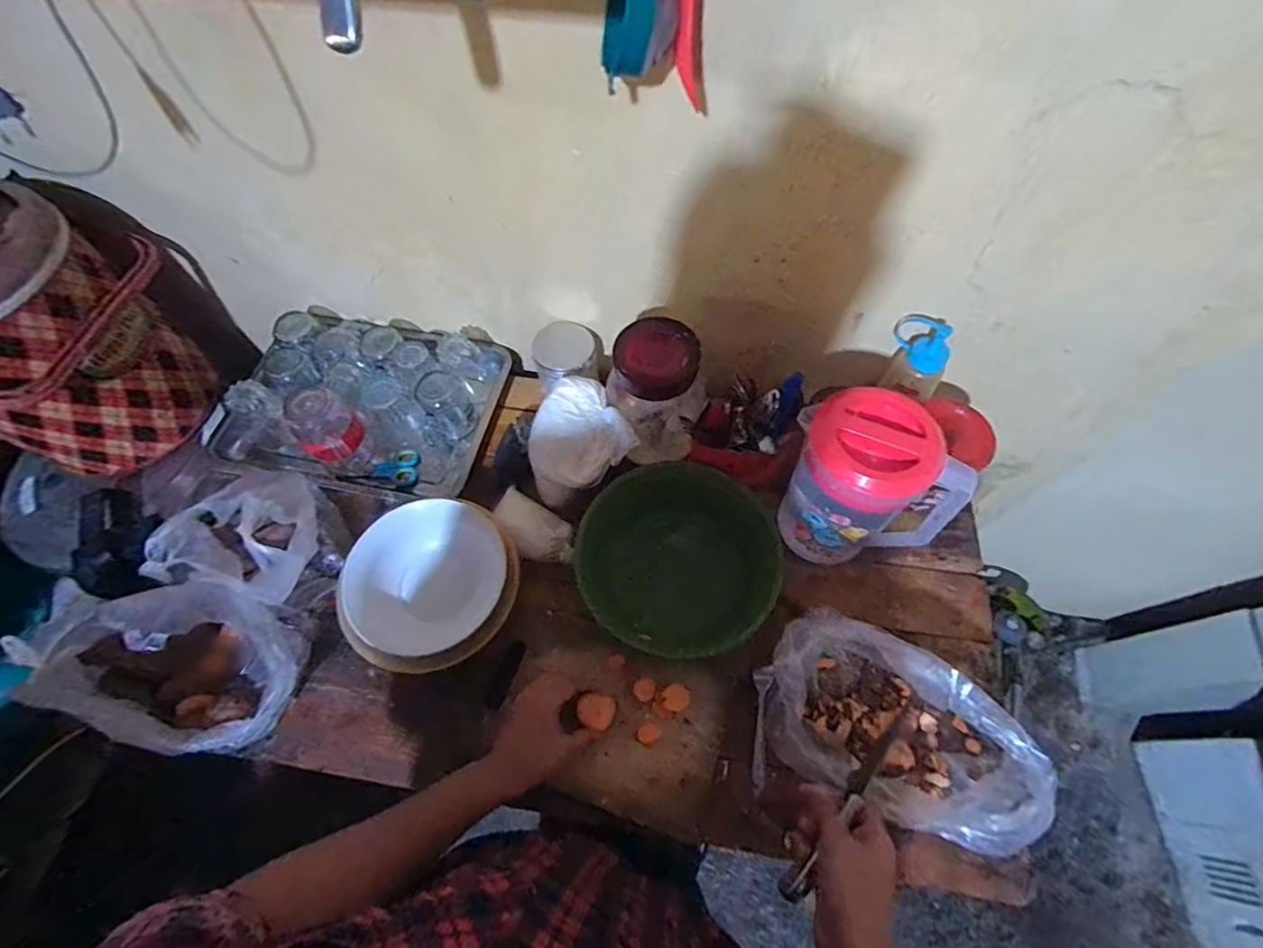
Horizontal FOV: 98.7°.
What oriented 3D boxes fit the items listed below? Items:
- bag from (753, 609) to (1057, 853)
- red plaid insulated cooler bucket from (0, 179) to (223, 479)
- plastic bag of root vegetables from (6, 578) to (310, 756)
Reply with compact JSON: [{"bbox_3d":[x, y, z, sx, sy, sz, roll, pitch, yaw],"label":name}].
[{"bbox_3d":[0.264,0.272,0.572,0.255,0.113,0.176,30,66,15],"label":"bag"},{"bbox_3d":[-0.834,-0.192,0.760,0.259,0.329,0.271,0,62,0],"label":"red plaid insulated cooler bucket"},{"bbox_3d":[-0.495,0.209,0.595,0.233,0.137,0.164,4,62,2],"label":"plastic bag of root vegetables"}]

